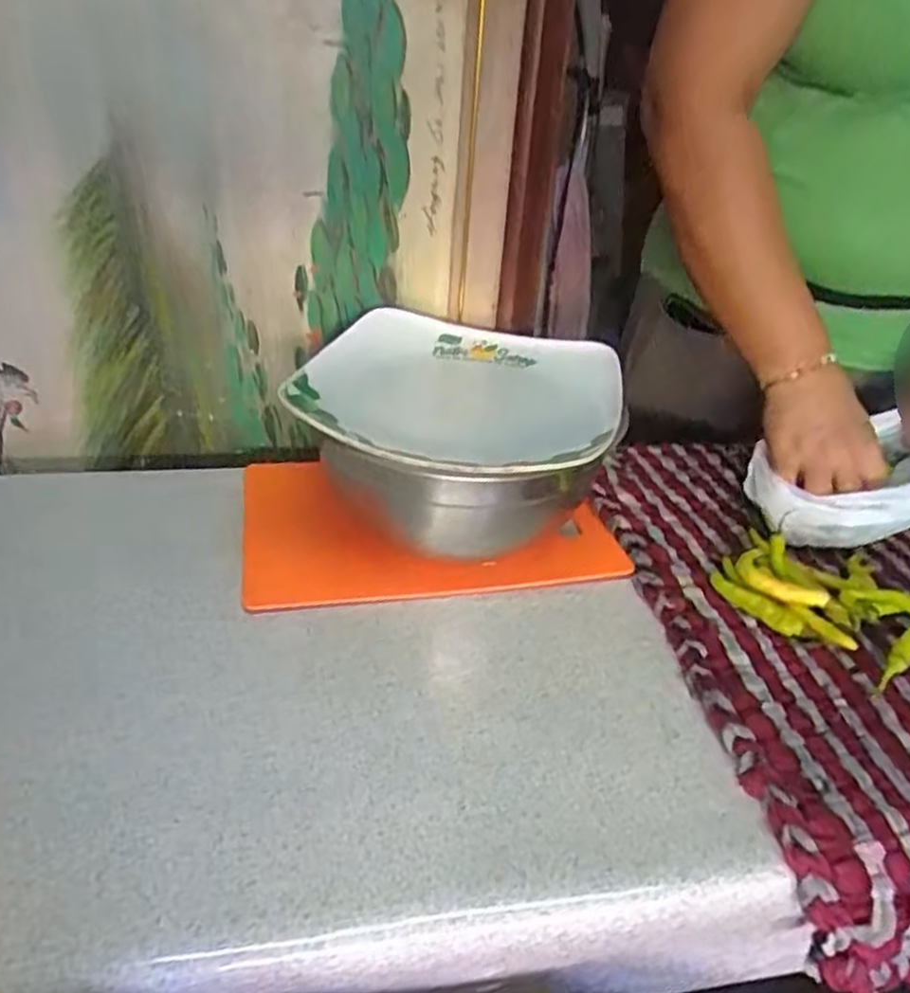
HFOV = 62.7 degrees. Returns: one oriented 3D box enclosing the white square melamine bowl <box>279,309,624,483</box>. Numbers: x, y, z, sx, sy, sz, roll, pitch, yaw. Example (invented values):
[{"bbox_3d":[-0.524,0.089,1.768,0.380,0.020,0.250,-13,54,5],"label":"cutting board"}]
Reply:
[{"bbox_3d":[0.004,-0.074,0.541,0.220,0.031,0.231,10,34,11],"label":"white square melamine bowl"}]

